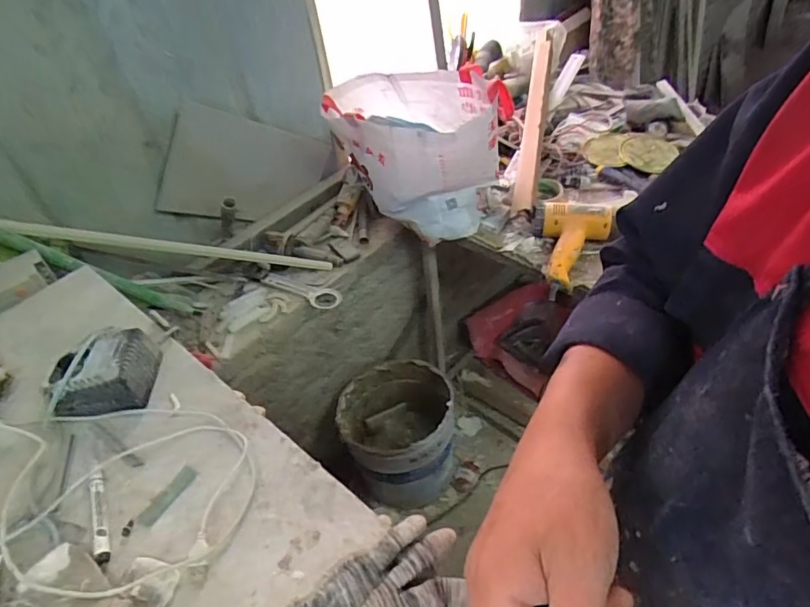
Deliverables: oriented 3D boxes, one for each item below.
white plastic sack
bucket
[{"bbox_3d":[0.038,-0.309,1.089,0.281,0.314,0.304,-30,49,-21],"label":"white plastic sack"},{"bbox_3d":[-0.017,0.359,1.415,0.286,0.300,0.302,-4,45,4],"label":"bucket"}]

